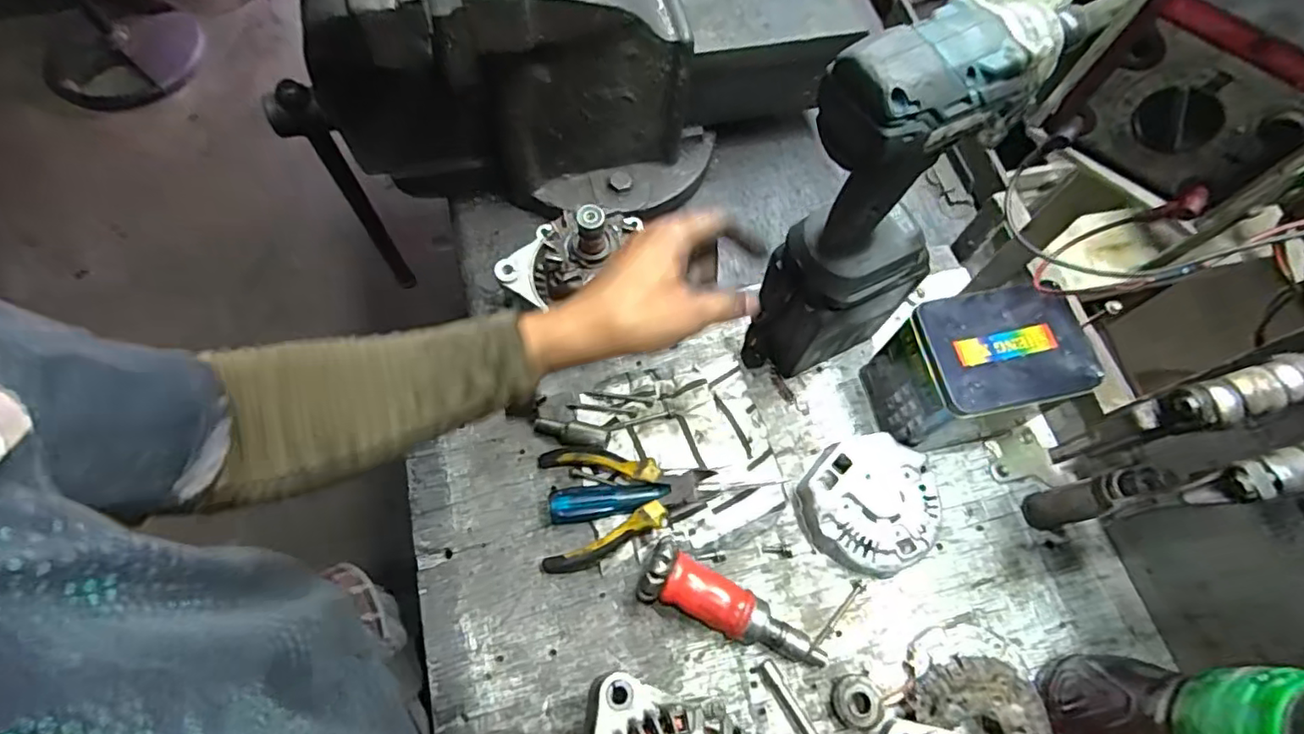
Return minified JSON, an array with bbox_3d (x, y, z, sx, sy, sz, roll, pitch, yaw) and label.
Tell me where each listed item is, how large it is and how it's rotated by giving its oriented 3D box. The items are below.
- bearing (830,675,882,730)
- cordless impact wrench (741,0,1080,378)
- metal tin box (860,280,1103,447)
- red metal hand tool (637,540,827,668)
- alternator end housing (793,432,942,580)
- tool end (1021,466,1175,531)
[{"bbox_3d":[0.155,0.255,0.466,0.032,0.020,0.037,-10,67,-6],"label":"bearing"},{"bbox_3d":[0.157,-0.097,0.450,0.143,0.333,0.073,-30,71,-14],"label":"cordless impact wrench"},{"bbox_3d":[0.269,0.008,0.521,0.129,0.127,0.090,-9,67,-6],"label":"metal tin box"},{"bbox_3d":[0.065,0.188,0.476,0.149,0.052,0.042,23,68,8],"label":"red metal hand tool"},{"bbox_3d":[0.184,0.117,0.519,0.111,0.038,0.107,1,67,-2],"label":"alternator end housing"},{"bbox_3d":[0.337,0.102,0.475,0.025,0.129,0.027,-1,67,-3],"label":"tool end"}]

